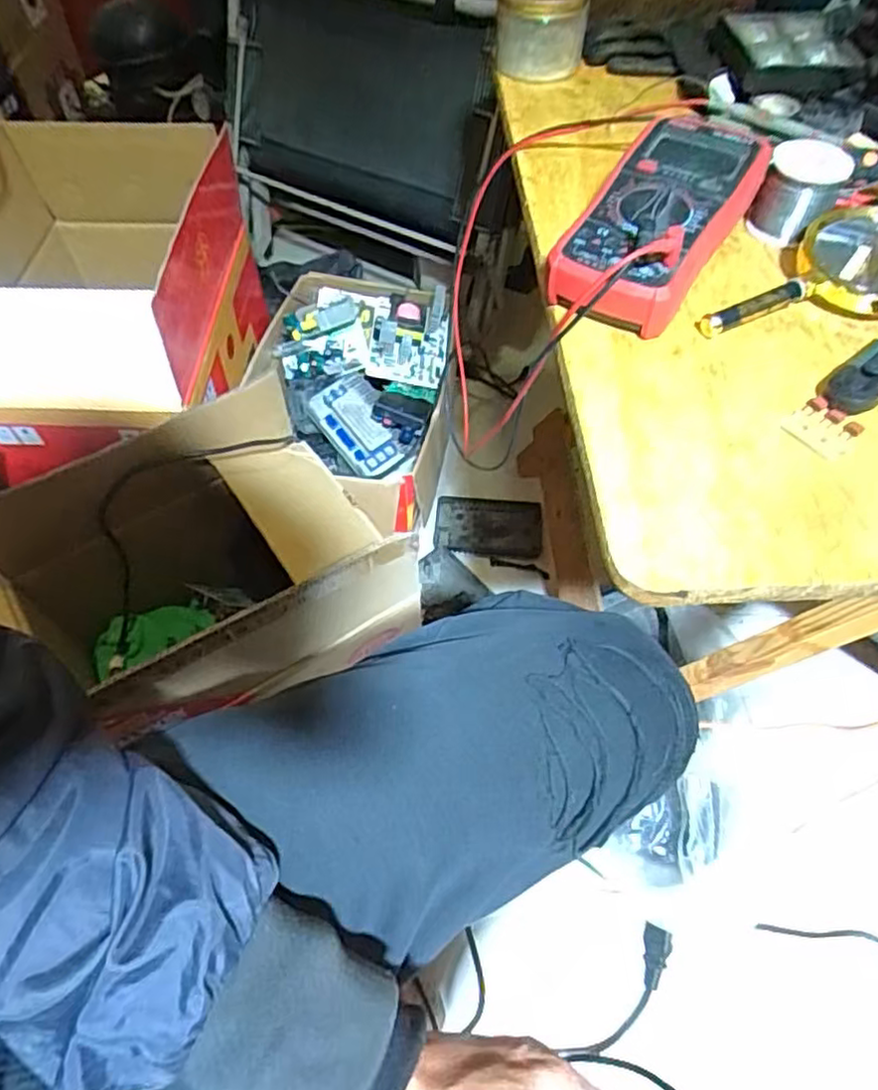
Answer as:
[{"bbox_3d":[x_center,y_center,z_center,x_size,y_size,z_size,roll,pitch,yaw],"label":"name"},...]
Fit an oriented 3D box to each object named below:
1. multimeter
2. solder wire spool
[{"bbox_3d":[0.151,-0.224,0.463,0.092,0.048,0.199,28,60,17],"label":"multimeter"},{"bbox_3d":[0.261,-0.256,0.493,0.053,0.053,0.052,28,60,17],"label":"solder wire spool"}]

